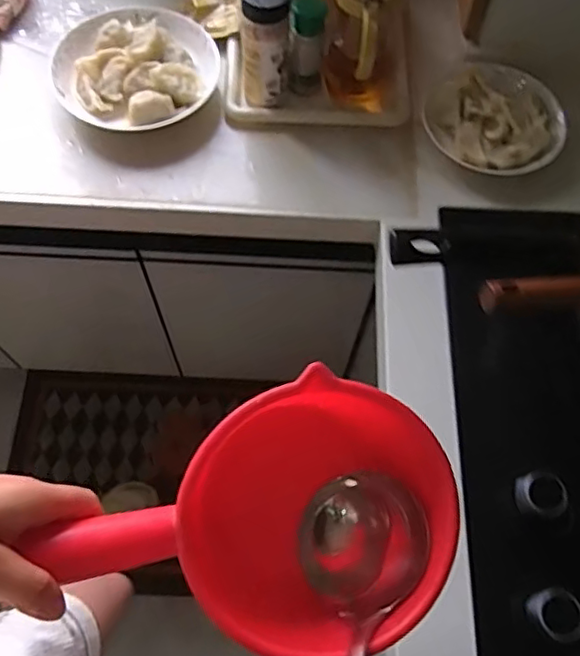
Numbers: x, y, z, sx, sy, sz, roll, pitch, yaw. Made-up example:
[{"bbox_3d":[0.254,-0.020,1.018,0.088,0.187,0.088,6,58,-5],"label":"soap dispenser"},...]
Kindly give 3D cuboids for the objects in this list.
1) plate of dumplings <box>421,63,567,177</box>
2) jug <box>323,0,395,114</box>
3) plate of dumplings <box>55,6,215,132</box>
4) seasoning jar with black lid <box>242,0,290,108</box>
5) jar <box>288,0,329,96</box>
[{"bbox_3d":[0.250,-0.257,0.751,0.148,0.028,0.161,1,64,-3],"label":"plate of dumplings"},{"bbox_3d":[0.091,-0.349,0.736,0.092,0.156,0.086,15,64,4],"label":"jug"},{"bbox_3d":[-0.194,-0.331,0.783,0.202,0.043,0.192,1,64,-3],"label":"plate of dumplings"},{"bbox_3d":[-0.030,-0.338,0.717,0.050,0.132,0.054,0,64,-4],"label":"seasoning jar with black lid"},{"bbox_3d":[0.020,-0.343,0.745,0.041,0.104,0.050,4,64,-1],"label":"jar"}]

